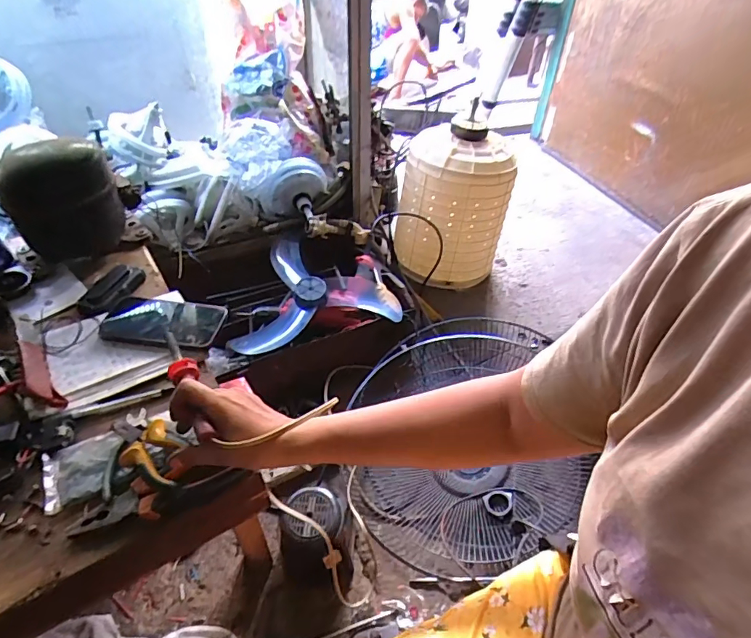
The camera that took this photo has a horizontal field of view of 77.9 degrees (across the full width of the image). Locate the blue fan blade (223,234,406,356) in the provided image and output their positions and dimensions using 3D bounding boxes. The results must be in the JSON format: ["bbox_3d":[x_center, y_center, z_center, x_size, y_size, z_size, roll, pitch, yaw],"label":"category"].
[{"bbox_3d":[-0.149,-0.084,0.979,0.342,0.081,0.302,-13,45,-16],"label":"blue fan blade"}]

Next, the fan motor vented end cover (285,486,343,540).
[{"bbox_3d":[-0.089,0.281,0.681,0.080,0.018,0.075,-1,43,-3],"label":"fan motor vented end cover"}]

